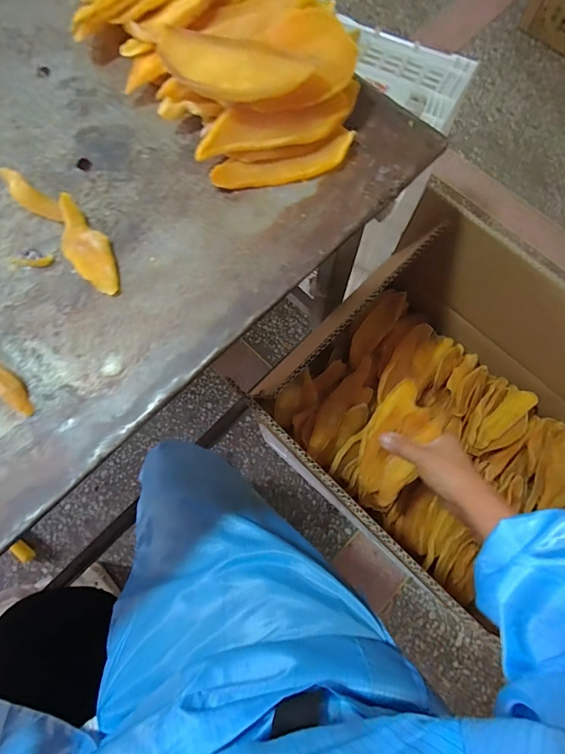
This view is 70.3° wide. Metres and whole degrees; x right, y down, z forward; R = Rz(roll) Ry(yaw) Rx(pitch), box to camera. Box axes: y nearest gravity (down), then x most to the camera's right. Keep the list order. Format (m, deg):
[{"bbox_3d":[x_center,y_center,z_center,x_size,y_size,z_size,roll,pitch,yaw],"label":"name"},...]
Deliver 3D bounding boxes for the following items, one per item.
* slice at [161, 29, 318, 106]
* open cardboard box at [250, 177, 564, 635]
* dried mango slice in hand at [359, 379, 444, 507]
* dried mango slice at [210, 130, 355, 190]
[{"bbox_3d":[-0.043,-0.247,0.323,0.125,0.019,0.046,19,75,6],"label":"slice"},{"bbox_3d":[0.215,0.052,0.496,0.391,0.203,0.339,41,78,11],"label":"open cardboard box"},{"bbox_3d":[0.134,0.076,0.481,0.079,0.014,0.138,31,92,51],"label":"dried mango slice in hand"},{"bbox_3d":[0.000,-0.188,0.353,0.124,0.016,0.030,-11,74,-3],"label":"dried mango slice"}]

